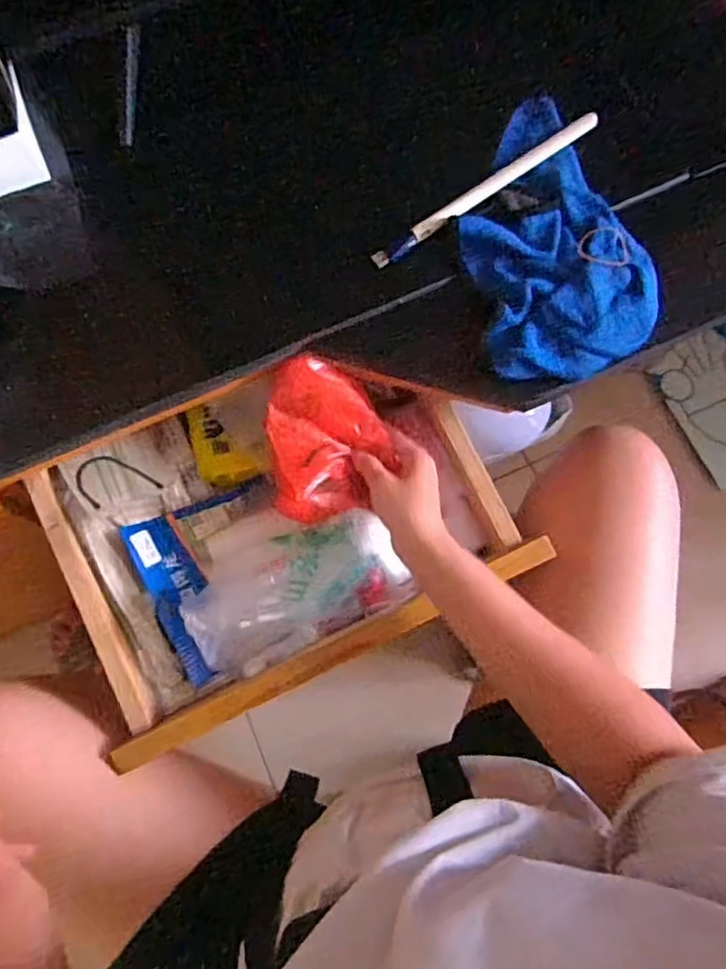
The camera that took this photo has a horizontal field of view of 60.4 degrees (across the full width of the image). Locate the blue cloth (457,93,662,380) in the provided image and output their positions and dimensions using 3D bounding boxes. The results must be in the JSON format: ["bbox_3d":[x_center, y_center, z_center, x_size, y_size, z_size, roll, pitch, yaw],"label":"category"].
[{"bbox_3d":[0.157,-0.219,0.533,0.144,0.028,0.265,-12,75,-2],"label":"blue cloth"}]

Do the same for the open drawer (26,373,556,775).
[{"bbox_3d":[-0.075,0.031,0.585,0.390,0.079,0.284,-26,76,-6],"label":"open drawer"}]

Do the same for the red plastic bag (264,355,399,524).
[{"bbox_3d":[-0.030,-0.037,0.542,0.101,0.061,0.128,-7,75,-1],"label":"red plastic bag"}]

